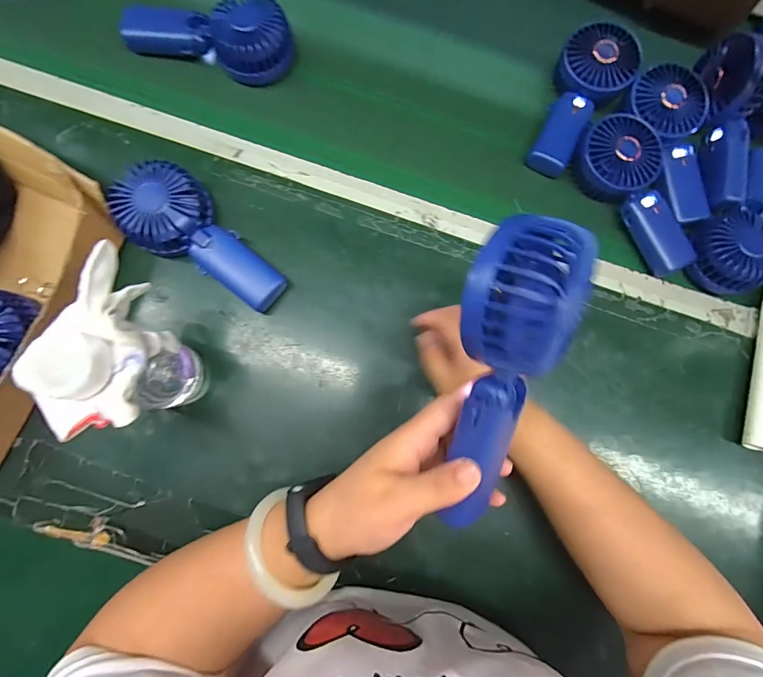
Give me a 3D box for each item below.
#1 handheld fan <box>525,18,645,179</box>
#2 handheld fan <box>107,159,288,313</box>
[{"bbox_3d":[0.226,-0.282,0.426,0.085,0.041,0.178,33,83,2],"label":"handheld fan"},{"bbox_3d":[-0.178,-0.093,0.366,0.173,0.050,0.083,43,83,3],"label":"handheld fan"}]

